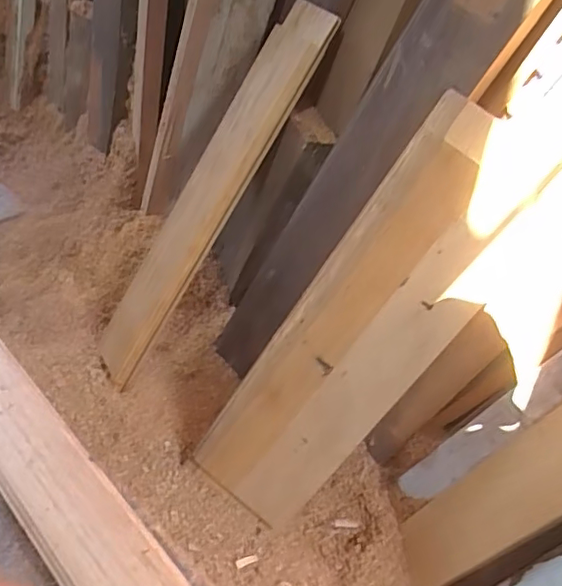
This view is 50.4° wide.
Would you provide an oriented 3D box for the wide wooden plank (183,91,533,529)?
[{"bbox_3d":[0.100,0.078,0.876,0.201,0.715,0.030,39,26,8],"label":"wide wooden plank"}]

